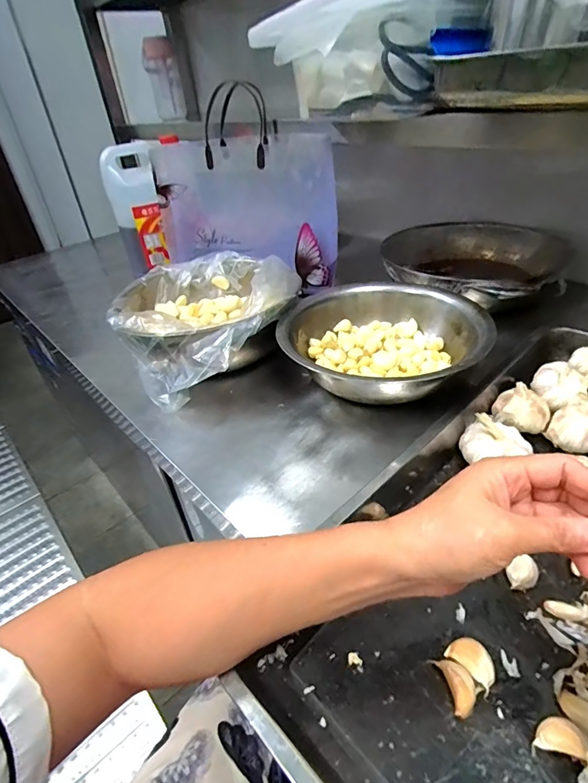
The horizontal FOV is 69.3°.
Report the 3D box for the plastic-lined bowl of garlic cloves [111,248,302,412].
[{"bbox_3d":[-0.129,-0.113,0.696,0.287,0.126,0.323,-21,38,-20],"label":"plastic-lined bowl of garlic cloves"}]

